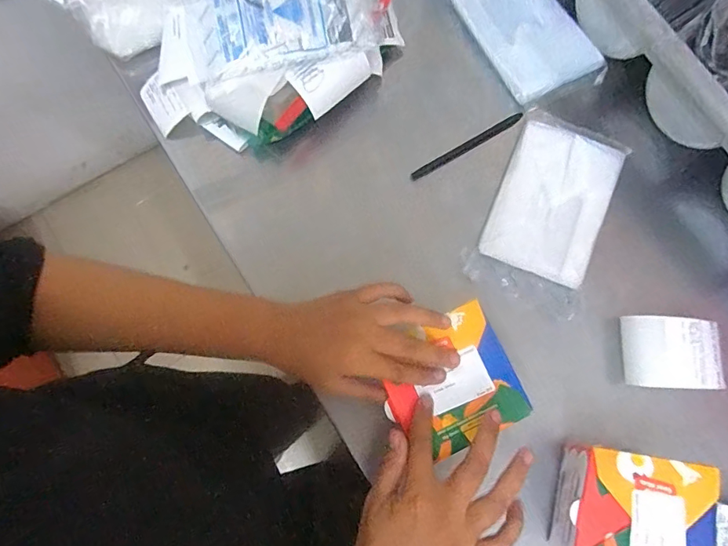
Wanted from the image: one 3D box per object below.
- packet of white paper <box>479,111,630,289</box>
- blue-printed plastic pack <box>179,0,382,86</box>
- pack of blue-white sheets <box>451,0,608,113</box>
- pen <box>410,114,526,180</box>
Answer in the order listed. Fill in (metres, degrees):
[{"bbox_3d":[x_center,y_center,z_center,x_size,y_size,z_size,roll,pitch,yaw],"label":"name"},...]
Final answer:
[{"bbox_3d":[0.189,-0.075,0.462,0.104,0.012,0.156,21,78,3],"label":"packet of white paper"},{"bbox_3d":[-0.084,-0.243,0.447,0.186,0.027,0.092,-9,99,2],"label":"blue-printed plastic pack"},{"bbox_3d":[0.175,-0.260,0.502,0.102,0.010,0.167,-30,80,-7],"label":"pack of blue-white sheets"},{"bbox_3d":[0.108,-0.132,0.487,0.130,0.013,0.011,-29,80,-7],"label":"pen"}]

